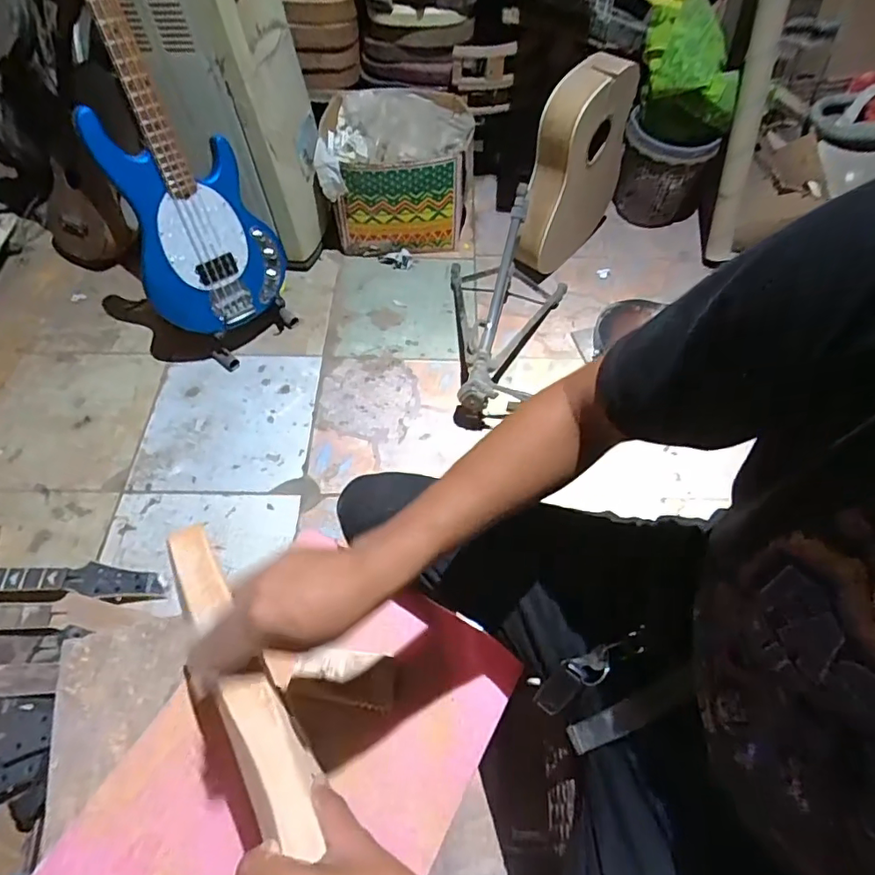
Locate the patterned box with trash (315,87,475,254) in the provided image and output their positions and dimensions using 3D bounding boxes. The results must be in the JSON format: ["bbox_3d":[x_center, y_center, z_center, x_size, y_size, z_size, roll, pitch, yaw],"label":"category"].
[{"bbox_3d":[-0.117,-0.757,1.595,0.405,0.308,0.332,-1,58,-3],"label":"patterned box with trash"}]

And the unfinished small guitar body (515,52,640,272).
[{"bbox_3d":[0.361,-0.686,1.456,0.100,0.526,0.378,36,63,18],"label":"unfinished small guitar body"}]

